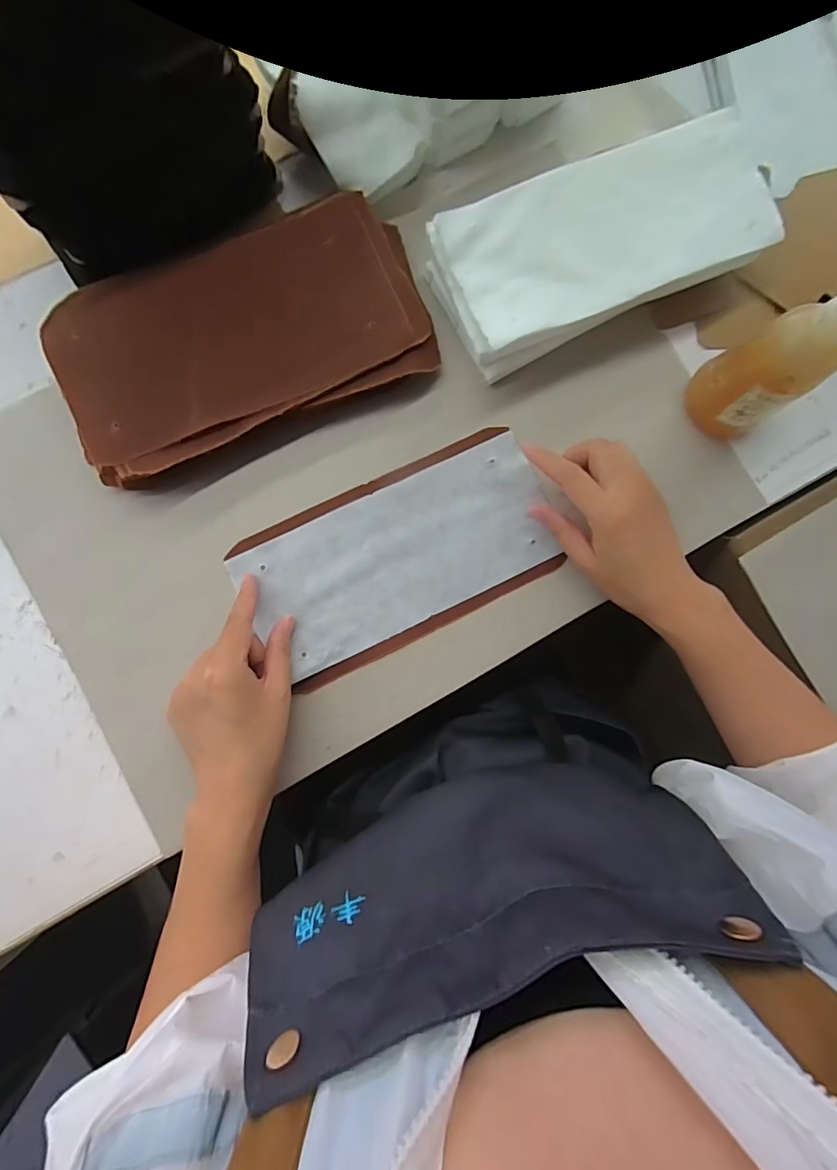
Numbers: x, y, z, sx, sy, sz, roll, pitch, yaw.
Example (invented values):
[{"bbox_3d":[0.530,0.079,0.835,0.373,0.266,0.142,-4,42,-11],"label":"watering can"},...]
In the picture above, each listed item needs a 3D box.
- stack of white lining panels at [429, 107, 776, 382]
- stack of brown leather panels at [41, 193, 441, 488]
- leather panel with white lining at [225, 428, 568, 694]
[{"bbox_3d":[0.147,-0.270,0.387,0.261,0.054,0.118,-23,88,-5],"label":"stack of white lining panels"},{"bbox_3d":[-0.132,-0.189,0.373,0.278,0.033,0.143,-25,88,-5],"label":"stack of brown leather panels"},{"bbox_3d":[-0.011,-0.025,0.383,0.244,0.010,0.129,-25,88,-5],"label":"leather panel with white lining"}]

